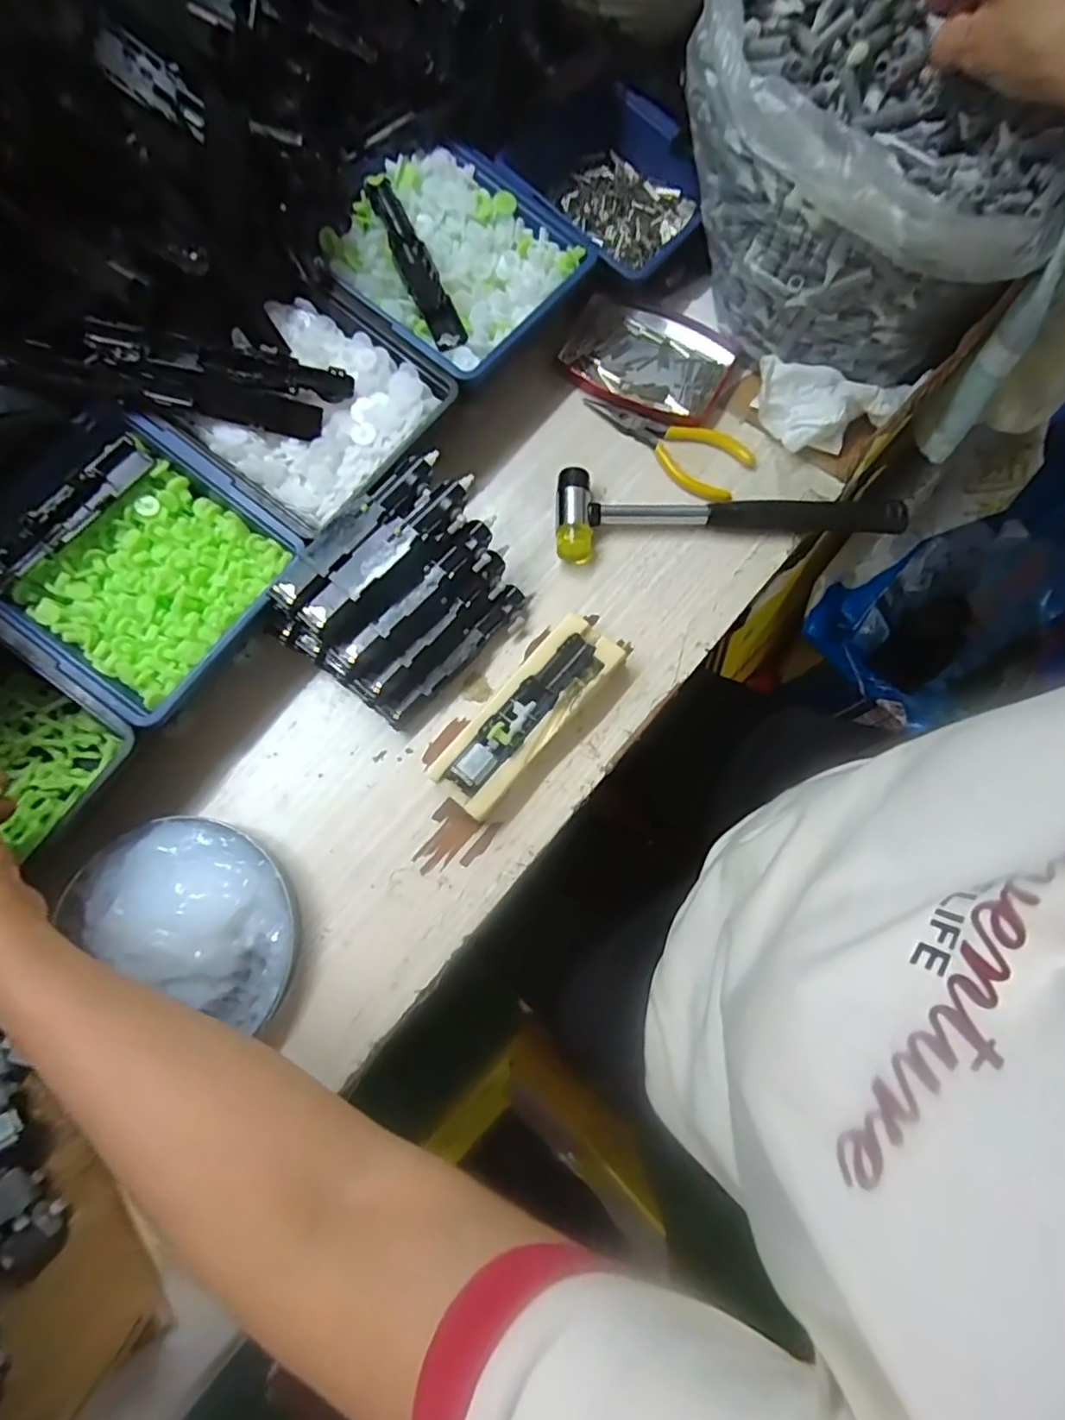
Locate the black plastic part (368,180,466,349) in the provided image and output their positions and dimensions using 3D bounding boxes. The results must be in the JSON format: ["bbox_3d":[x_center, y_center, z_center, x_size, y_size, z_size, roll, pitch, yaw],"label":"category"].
[{"bbox_3d":[-0.079,-0.303,0.428,0.024,0.012,0.123,-26,91,-5],"label":"black plastic part"}]

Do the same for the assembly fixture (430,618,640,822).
[{"bbox_3d":[0.001,-0.001,0.394,0.047,0.029,0.147,40,80,11],"label":"assembly fixture"}]

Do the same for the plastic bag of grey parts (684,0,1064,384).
[{"bbox_3d":[0.204,-0.349,0.380,0.217,0.166,0.190,14,76,5],"label":"plastic bag of grey parts"}]

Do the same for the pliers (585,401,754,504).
[{"bbox_3d":[0.094,-0.194,0.451,0.126,0.008,0.048,33,78,9],"label":"pliers"}]

